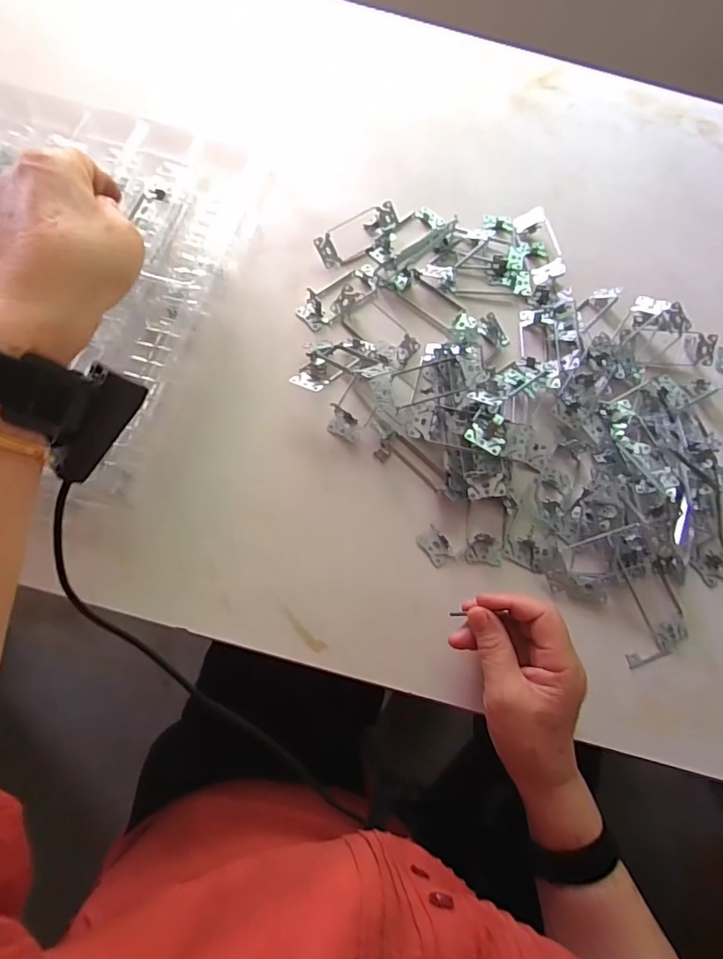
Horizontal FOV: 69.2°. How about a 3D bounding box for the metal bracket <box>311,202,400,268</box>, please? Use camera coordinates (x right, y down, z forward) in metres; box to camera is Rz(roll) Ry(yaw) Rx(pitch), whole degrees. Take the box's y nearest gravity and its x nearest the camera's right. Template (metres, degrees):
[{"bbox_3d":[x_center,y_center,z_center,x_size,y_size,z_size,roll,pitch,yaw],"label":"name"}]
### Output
[{"bbox_3d":[-0.005,-0.278,0.590,0.109,0.025,0.043,-37,77,-18],"label":"metal bracket"}]

